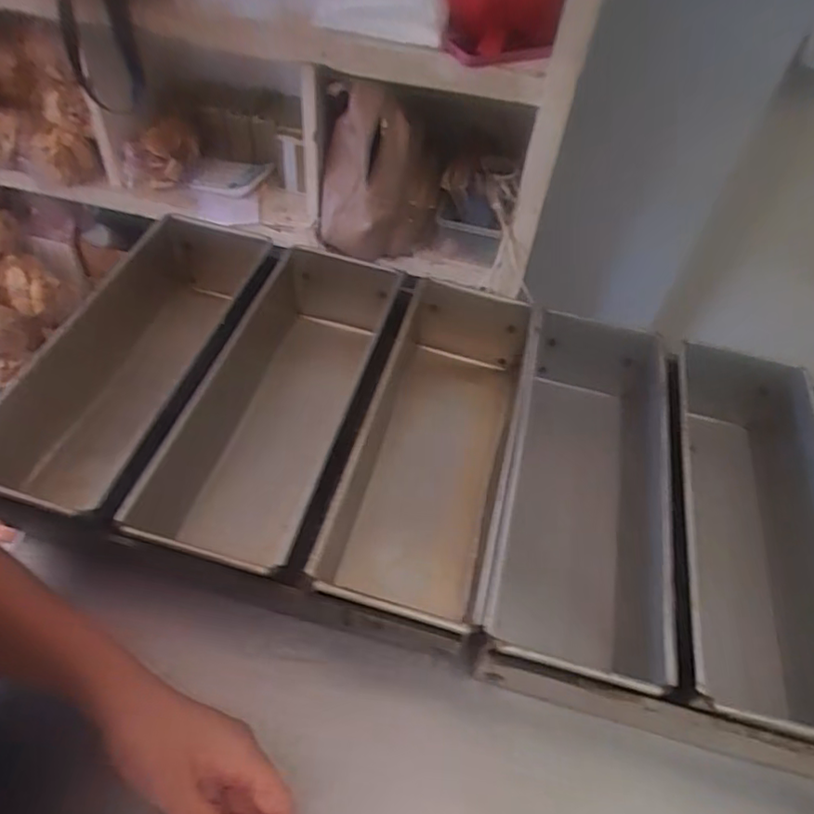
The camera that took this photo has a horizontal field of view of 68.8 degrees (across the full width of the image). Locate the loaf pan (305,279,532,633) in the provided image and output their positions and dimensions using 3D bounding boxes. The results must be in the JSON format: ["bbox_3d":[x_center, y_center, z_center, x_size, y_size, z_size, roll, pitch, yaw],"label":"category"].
[{"bbox_3d":[0.024,0.030,0.512,0.137,0.088,0.305,13,51,6],"label":"loaf pan"}]

